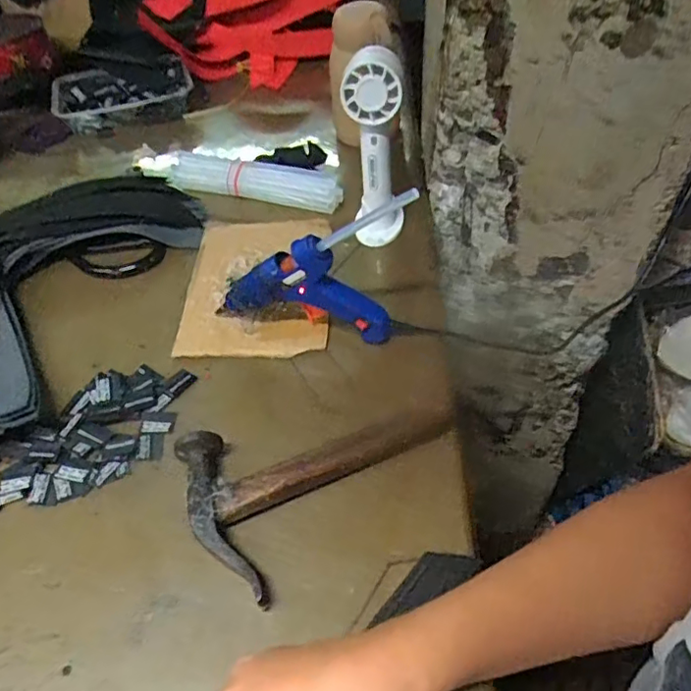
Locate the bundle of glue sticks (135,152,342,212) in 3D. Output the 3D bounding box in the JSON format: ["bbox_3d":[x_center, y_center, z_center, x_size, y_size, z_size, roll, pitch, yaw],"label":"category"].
[{"bbox_3d":[-0.114,-0.182,0.615,0.225,0.029,0.035,14,51,15],"label":"bundle of glue sticks"}]

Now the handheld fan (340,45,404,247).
[{"bbox_3d":[0.031,-0.173,0.520,0.056,0.155,0.054,-13,49,-7],"label":"handheld fan"}]

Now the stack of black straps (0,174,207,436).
[{"bbox_3d":[-0.279,-0.050,0.513,0.197,0.046,0.319,10,50,12],"label":"stack of black straps"}]

